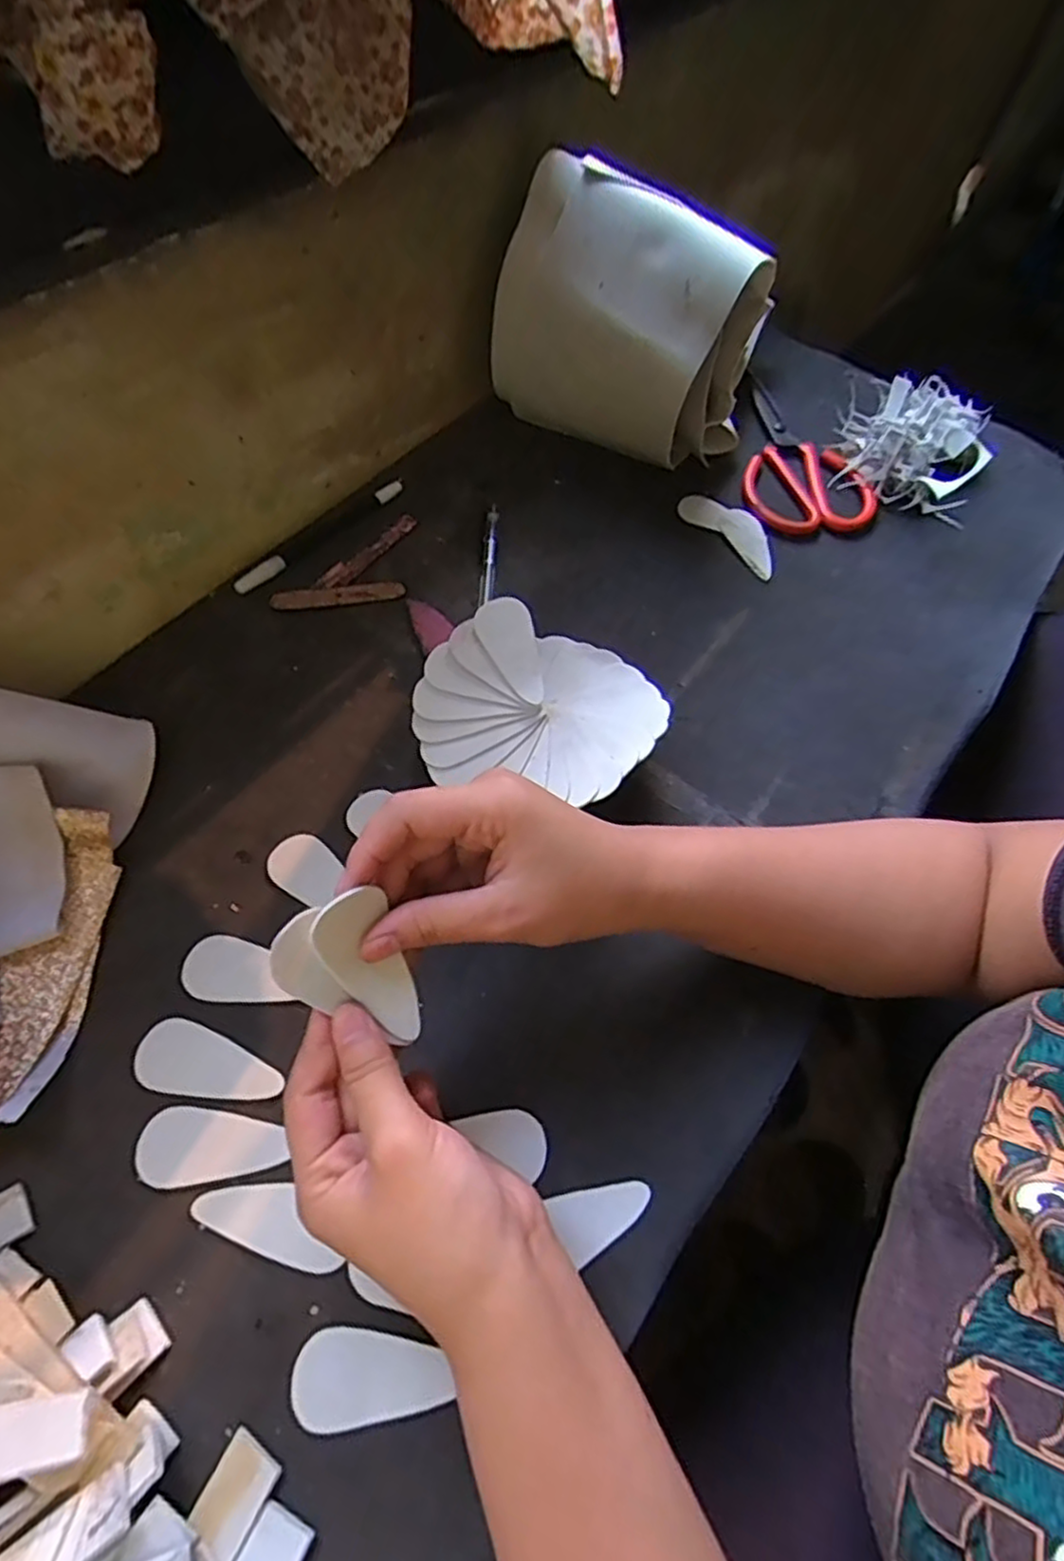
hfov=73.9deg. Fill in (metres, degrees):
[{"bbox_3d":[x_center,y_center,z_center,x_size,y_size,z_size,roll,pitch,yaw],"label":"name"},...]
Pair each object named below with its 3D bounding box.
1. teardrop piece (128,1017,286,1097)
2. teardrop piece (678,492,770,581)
[{"bbox_3d":[-0.153,0.136,0.333,0.069,0.004,0.031,20,61,7],"label":"teardrop piece"},{"bbox_3d":[0.155,-0.190,0.537,0.039,0.005,0.096,-32,67,-20],"label":"teardrop piece"}]

